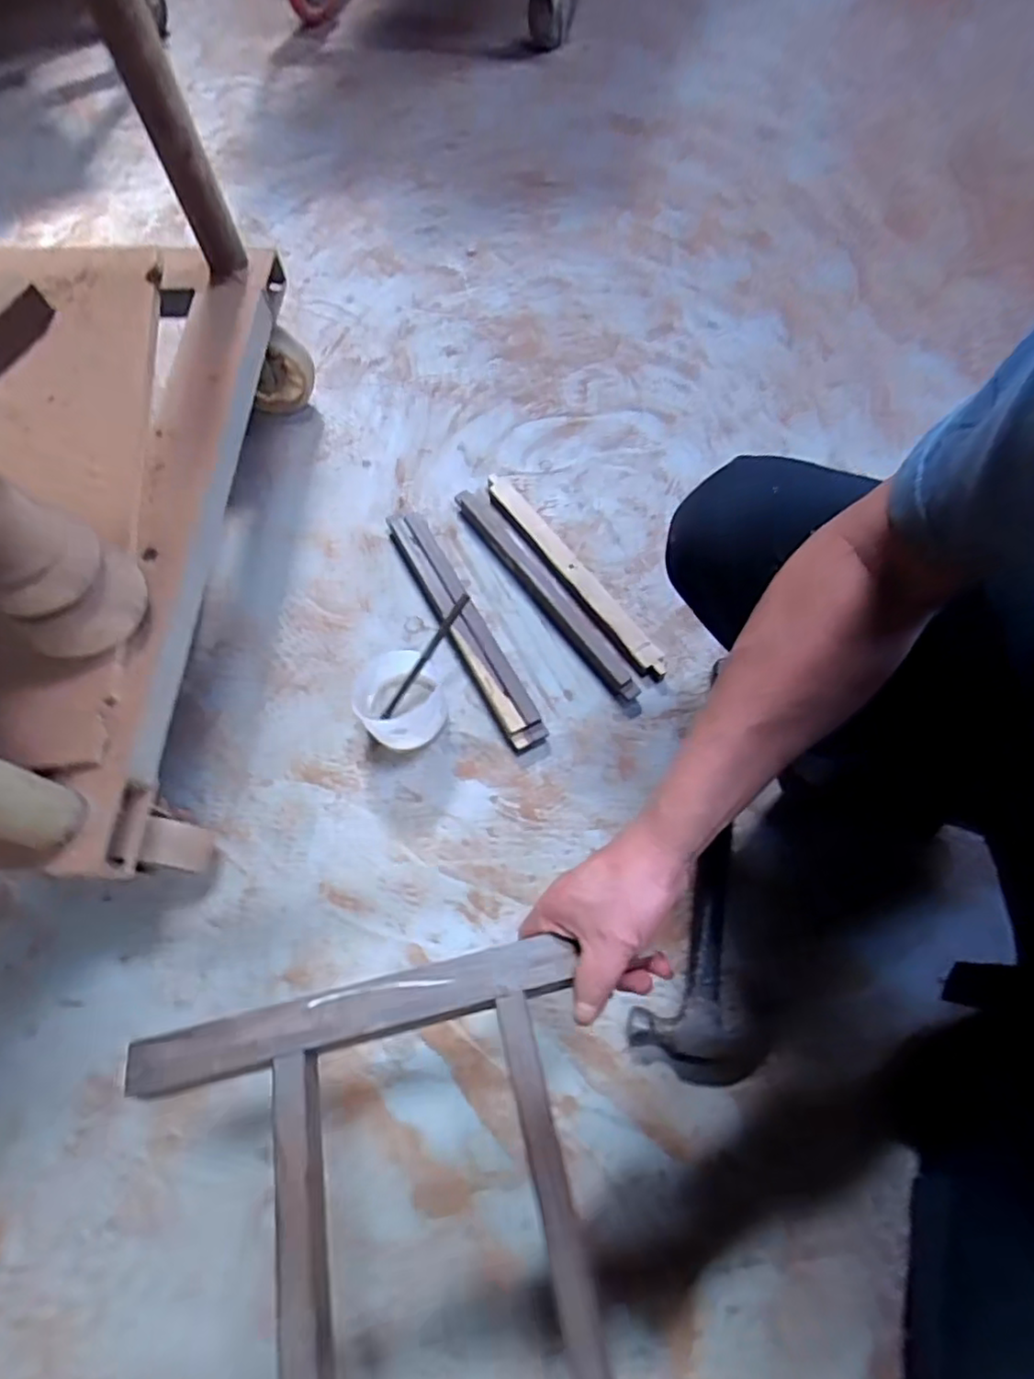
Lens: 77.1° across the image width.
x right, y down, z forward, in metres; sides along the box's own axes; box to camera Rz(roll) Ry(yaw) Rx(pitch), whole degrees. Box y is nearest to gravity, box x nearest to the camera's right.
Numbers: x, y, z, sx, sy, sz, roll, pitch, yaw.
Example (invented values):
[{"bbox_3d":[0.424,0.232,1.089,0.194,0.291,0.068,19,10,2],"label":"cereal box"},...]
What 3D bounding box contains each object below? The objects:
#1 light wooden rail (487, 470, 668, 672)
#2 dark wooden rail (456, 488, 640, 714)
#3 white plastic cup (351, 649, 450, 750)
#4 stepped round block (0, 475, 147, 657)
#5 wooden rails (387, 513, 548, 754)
[{"bbox_3d":[0.068,-0.153,0.822,0.037,0.013,0.343,-31,69,-13],"label":"light wooden rail"},{"bbox_3d":[0.036,-0.124,0.813,0.050,0.021,0.363,-31,69,-13],"label":"dark wooden rail"},{"bbox_3d":[-0.130,0.013,0.728,0.085,0.092,0.090,0,65,0],"label":"white plastic cup"},{"bbox_3d":[-0.356,-0.096,0.495,0.069,0.143,0.088,-9,66,-4],"label":"stepped round block"},{"bbox_3d":[-0.068,-0.082,0.794,0.052,0.033,0.353,-26,68,-11],"label":"wooden rails"}]

